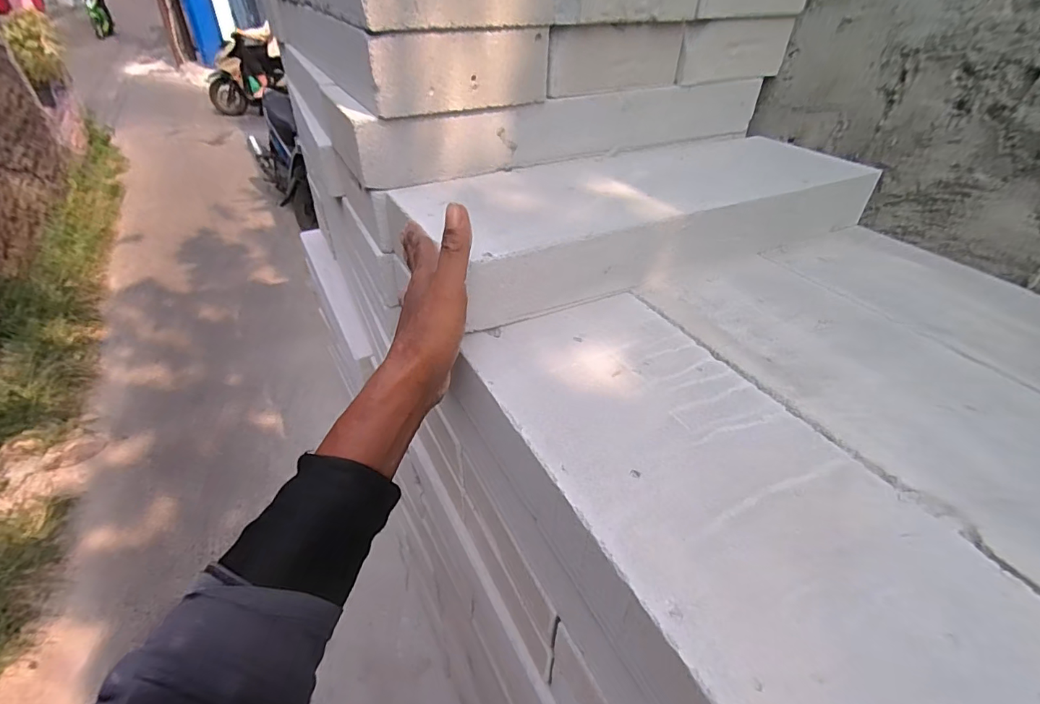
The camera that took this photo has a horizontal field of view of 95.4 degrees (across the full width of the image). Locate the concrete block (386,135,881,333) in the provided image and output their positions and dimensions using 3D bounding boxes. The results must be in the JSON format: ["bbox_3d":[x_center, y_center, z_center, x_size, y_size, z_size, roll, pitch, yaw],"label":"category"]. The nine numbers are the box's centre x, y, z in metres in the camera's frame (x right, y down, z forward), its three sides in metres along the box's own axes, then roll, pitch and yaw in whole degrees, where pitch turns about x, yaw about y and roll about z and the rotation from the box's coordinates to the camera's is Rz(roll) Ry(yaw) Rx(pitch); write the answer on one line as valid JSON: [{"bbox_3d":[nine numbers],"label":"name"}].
[{"bbox_3d":[0.161,-0.177,0.583,0.559,0.079,0.196,-18,43,-23],"label":"concrete block"}]

